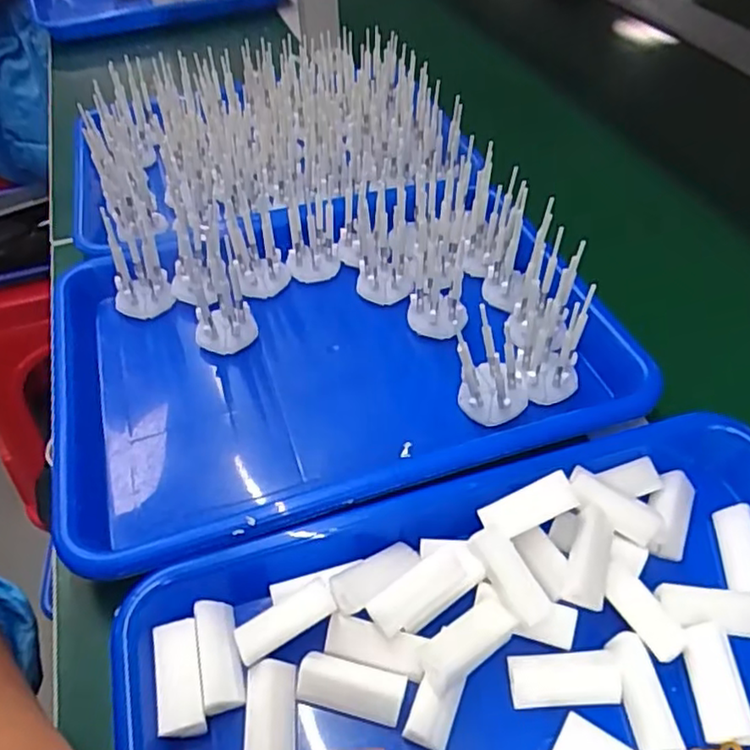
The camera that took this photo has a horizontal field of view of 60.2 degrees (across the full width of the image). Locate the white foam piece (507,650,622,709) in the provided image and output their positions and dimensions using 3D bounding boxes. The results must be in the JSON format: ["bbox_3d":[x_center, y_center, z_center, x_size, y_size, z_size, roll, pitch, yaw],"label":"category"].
[{"bbox_3d":[0.082,0.131,0.280,0.047,0.008,0.021,-3,47,0],"label":"white foam piece"}]

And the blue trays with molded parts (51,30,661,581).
[{"bbox_3d":[-0.069,-0.118,0.475,0.338,0.075,0.492,-15,48,-11],"label":"blue trays with molded parts"}]

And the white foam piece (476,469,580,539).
[{"bbox_3d":[0.073,0.063,0.308,0.045,0.010,0.018,-24,48,6],"label":"white foam piece"}]

